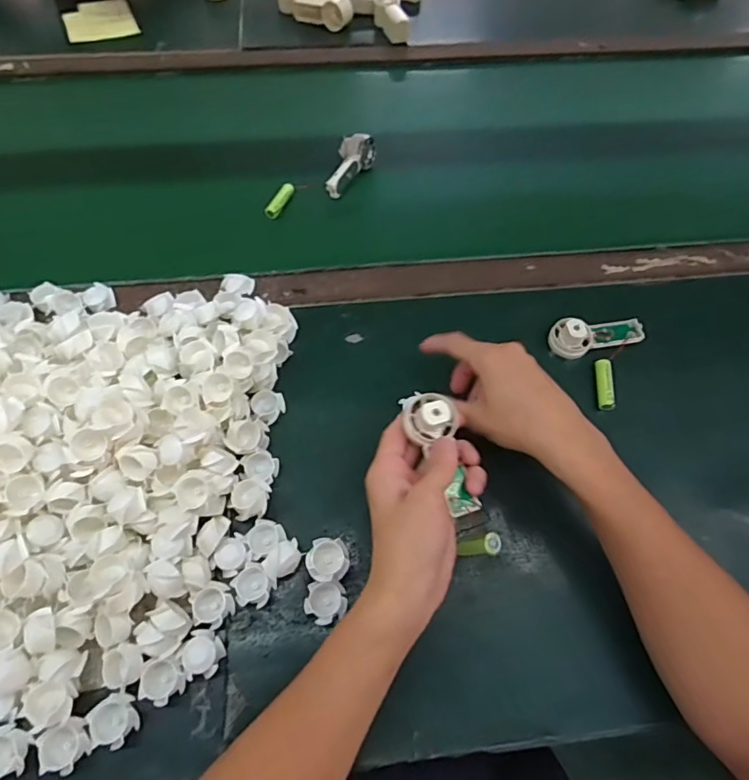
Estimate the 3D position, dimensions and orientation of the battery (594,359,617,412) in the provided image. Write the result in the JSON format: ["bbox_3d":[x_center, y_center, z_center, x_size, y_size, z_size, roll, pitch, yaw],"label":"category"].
[{"bbox_3d":[0.218,-0.006,0.484,0.013,0.016,0.052,7,61,3],"label":"battery"}]

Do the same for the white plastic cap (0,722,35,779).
[{"bbox_3d":[-0.248,0.243,0.342,0.031,0.013,0.031,0,61,-1],"label":"white plastic cap"}]

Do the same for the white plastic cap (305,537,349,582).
[{"bbox_3d":[-0.036,0.135,0.405,0.032,0.027,0.031,0,61,-1],"label":"white plastic cap"}]

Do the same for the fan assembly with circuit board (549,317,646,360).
[{"bbox_3d":[0.218,-0.055,0.503,0.088,0.029,0.038,-9,62,-6],"label":"fan assembly with circuit board"}]

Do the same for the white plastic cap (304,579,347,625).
[{"bbox_3d":[-0.037,0.163,0.395,0.032,0.014,0.029,-3,61,-3],"label":"white plastic cap"}]

